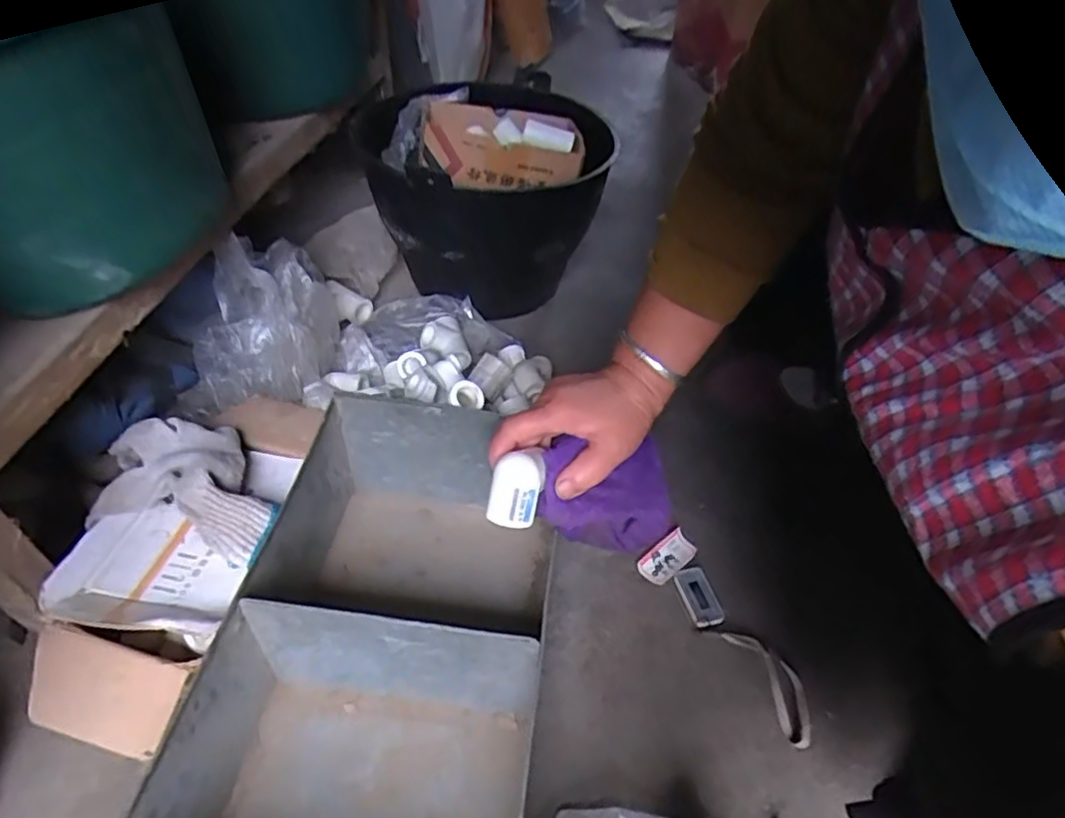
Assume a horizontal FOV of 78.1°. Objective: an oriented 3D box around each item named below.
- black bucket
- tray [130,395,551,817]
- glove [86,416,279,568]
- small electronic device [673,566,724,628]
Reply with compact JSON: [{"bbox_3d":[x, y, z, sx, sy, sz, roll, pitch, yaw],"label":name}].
[{"bbox_3d":[-0.050,-0.240,0.789,0.265,0.209,0.268,2,47,-2],"label":"black bucket"},{"bbox_3d":[-0.113,0.240,0.394,0.201,0.136,0.556,7,45,1],"label":"tray"},{"bbox_3d":[-0.248,0.048,0.491,0.154,0.049,0.103,16,48,11],"label":"glove"},{"bbox_3d":[0.144,0.163,0.571,0.029,0.011,0.053,-9,47,-15],"label":"small electronic device"}]

